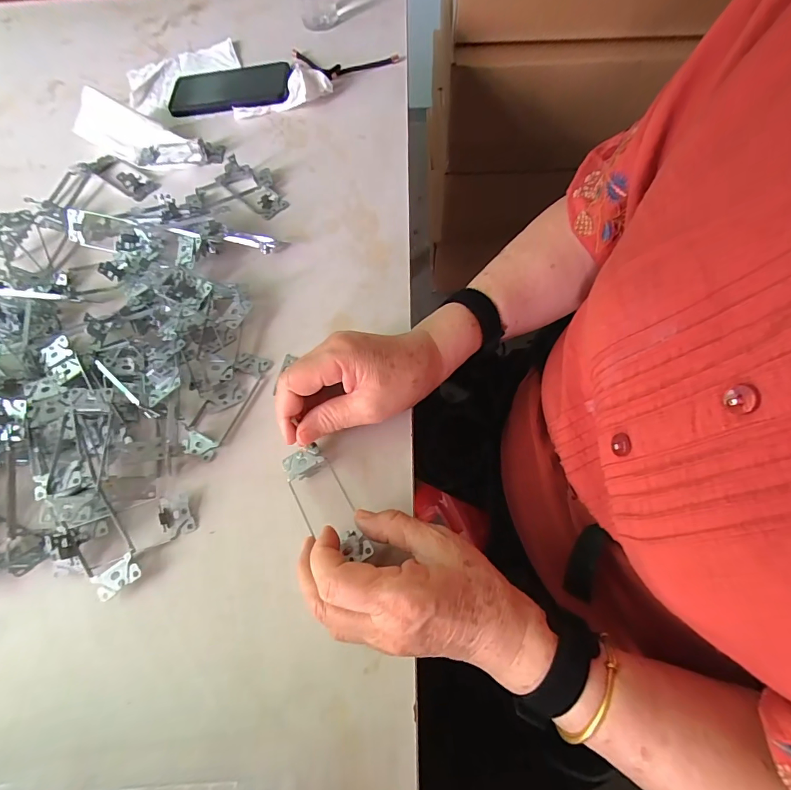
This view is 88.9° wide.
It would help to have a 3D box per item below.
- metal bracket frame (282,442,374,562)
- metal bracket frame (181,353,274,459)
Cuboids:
[{"bbox_3d":[-0.054,0.087,0.315,0.040,0.020,0.106,-33,56,-12],"label":"metal bracket frame"},{"bbox_3d":[-0.155,0.006,0.364,0.037,0.006,0.104,21,68,12],"label":"metal bracket frame"}]

